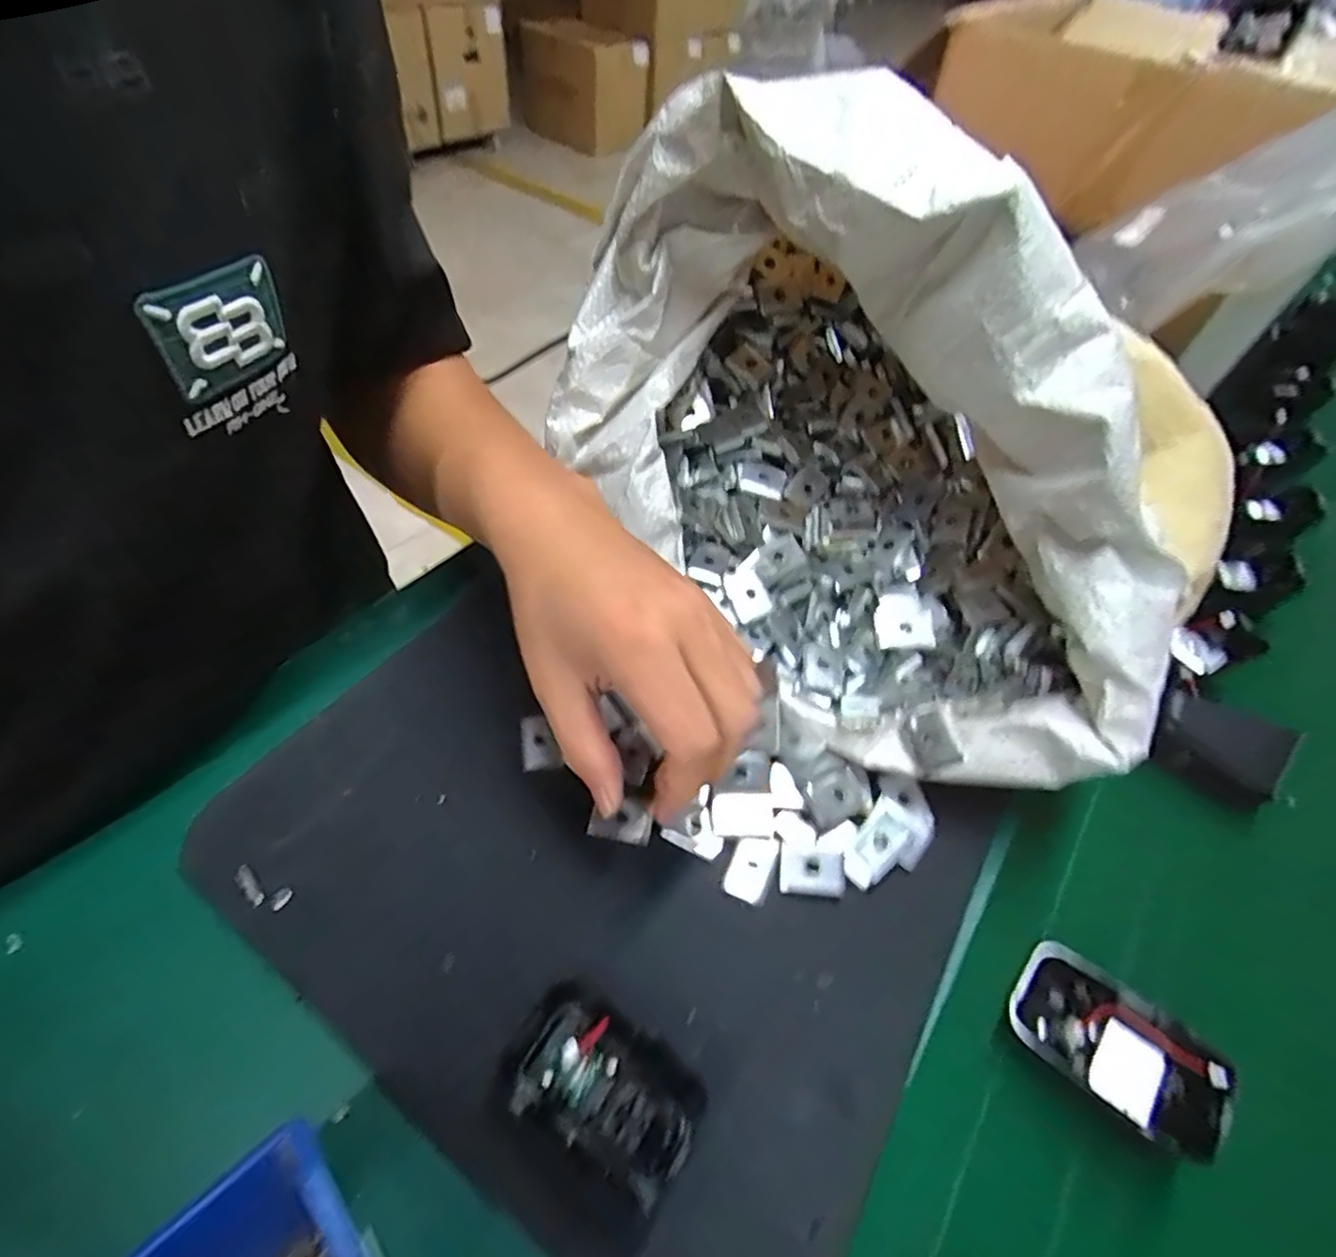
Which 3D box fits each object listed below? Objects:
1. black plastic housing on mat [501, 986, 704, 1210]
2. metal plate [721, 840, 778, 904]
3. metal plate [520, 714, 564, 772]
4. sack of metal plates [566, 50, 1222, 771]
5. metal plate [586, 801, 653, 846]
[{"bbox_3d":[-0.024,0.164,0.224,0.068,0.019,0.040,27,55,15],"label":"black plastic housing on mat"},{"bbox_3d":[0.037,0.107,0.280,0.018,0.004,0.029,20,53,10],"label":"metal plate"},{"bbox_3d":[-0.064,0.056,0.310,0.018,0.004,0.029,-10,54,-13],"label":"metal plate"},{"bbox_3d":[0.110,-0.101,0.309,0.198,0.178,0.321,-33,62,-27],"label":"sack of metal plates"},{"bbox_3d":[-0.022,0.088,0.288,0.028,0.004,0.019,12,52,4],"label":"metal plate"}]

